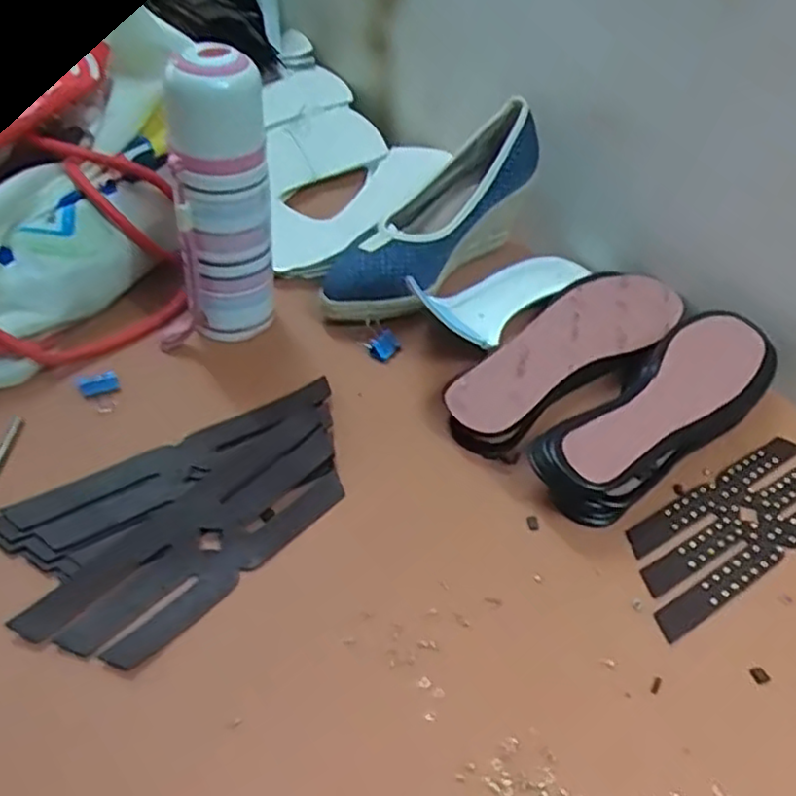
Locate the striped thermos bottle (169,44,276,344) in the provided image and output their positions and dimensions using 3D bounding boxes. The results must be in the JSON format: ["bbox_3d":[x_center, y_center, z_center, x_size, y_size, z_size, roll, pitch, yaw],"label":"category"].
[{"bbox_3d":[-0.122,-0.142,0.512,0.062,0.207,0.073,-5,46,-11],"label":"striped thermos bottle"}]

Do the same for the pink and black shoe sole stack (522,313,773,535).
[{"bbox_3d":[0.187,0.012,0.518,0.218,0.056,0.075,-31,57,-30],"label":"pink and black shoe sole stack"}]

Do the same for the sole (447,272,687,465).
[{"bbox_3d":[0.133,-0.037,0.567,0.083,0.026,0.234,37,52,27],"label":"sole"}]

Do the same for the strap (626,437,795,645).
[{"bbox_3d":[0.234,0.080,0.488,0.210,0.004,0.068,-22,51,-26],"label":"strap"}]

